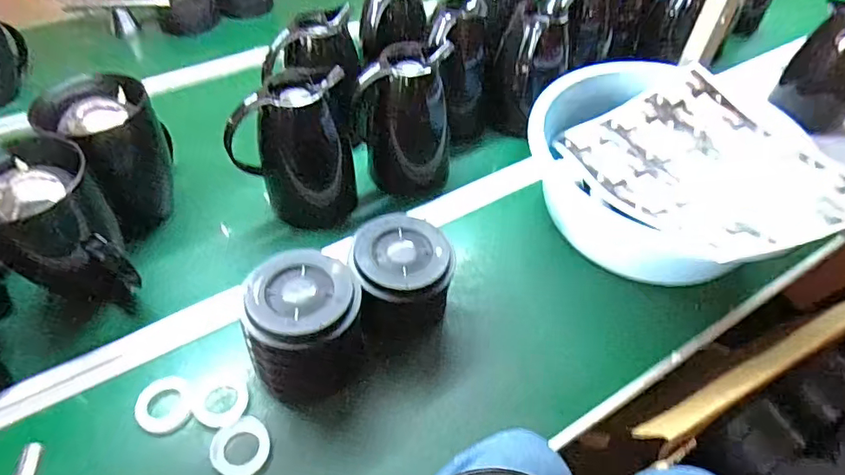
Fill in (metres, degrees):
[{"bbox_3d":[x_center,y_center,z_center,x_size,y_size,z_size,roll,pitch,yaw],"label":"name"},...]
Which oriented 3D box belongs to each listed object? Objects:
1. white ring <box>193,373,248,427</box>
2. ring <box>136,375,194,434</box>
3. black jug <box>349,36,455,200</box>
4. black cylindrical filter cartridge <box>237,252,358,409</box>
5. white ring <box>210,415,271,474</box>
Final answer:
[{"bbox_3d":[-0.225,0.181,0.582,0.058,0.004,0.058,0,48,0],"label":"white ring"},{"bbox_3d":[-0.283,0.182,0.575,0.055,0.007,0.067,-21,52,-18],"label":"ring"},{"bbox_3d":[-0.030,-0.164,0.763,0.144,0.204,0.108,-4,48,-4],"label":"black jug"},{"bbox_3d":[-0.121,0.102,0.575,0.107,0.129,0.113,-7,48,-6],"label":"black cylindrical filter cartridge"},{"bbox_3d":[-0.192,0.222,0.550,0.059,0.004,0.059,0,48,0],"label":"white ring"}]

